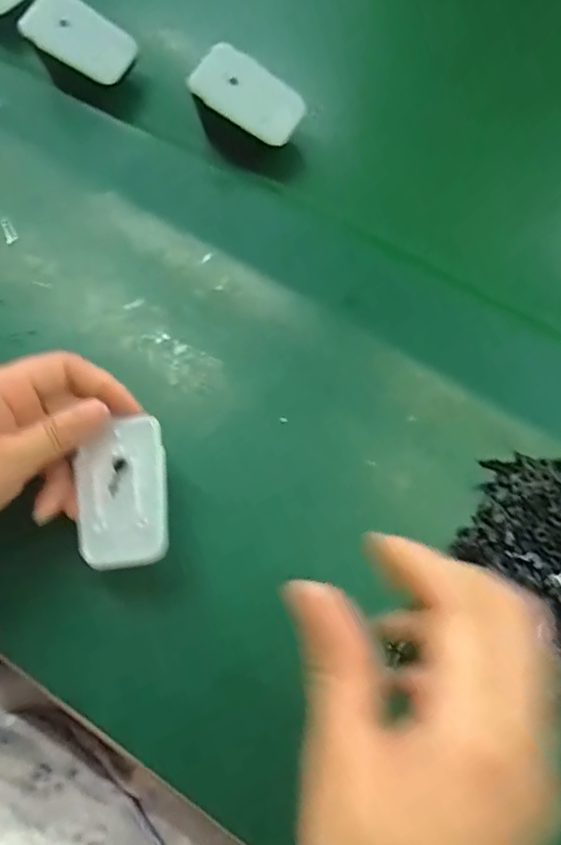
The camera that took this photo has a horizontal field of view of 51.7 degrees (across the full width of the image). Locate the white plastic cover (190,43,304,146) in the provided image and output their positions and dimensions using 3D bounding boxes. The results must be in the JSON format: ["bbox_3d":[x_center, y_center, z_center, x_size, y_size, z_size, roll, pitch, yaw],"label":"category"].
[{"bbox_3d":[-0.019,-0.197,0.348,0.066,0.010,0.035,23,99,-15],"label":"white plastic cover"}]

